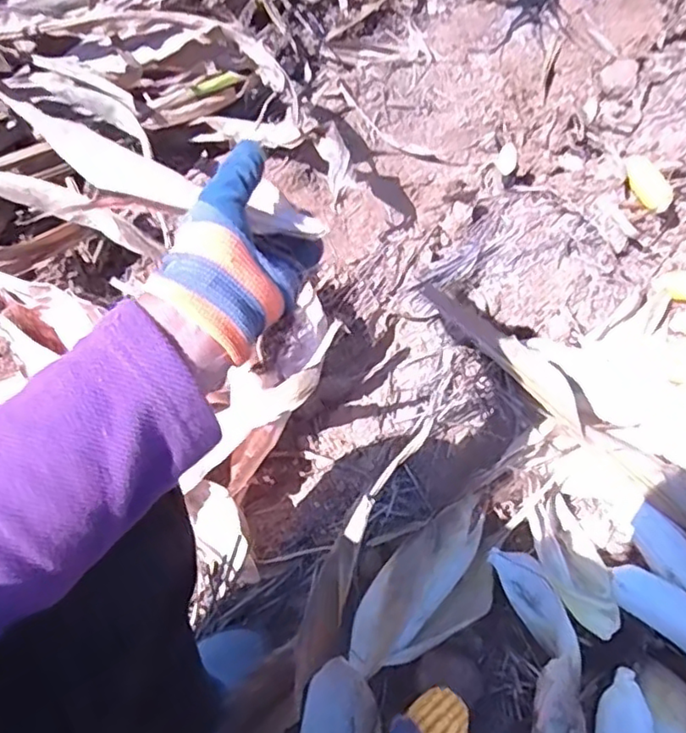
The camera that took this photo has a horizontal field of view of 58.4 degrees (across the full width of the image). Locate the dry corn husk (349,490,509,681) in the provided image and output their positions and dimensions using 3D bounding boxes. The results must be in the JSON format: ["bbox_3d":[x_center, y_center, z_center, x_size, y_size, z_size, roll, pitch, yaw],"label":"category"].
[{"bbox_3d":[0.104,0.261,0.726,0.245,0.057,0.110,-37,68,-23],"label":"dry corn husk"}]

